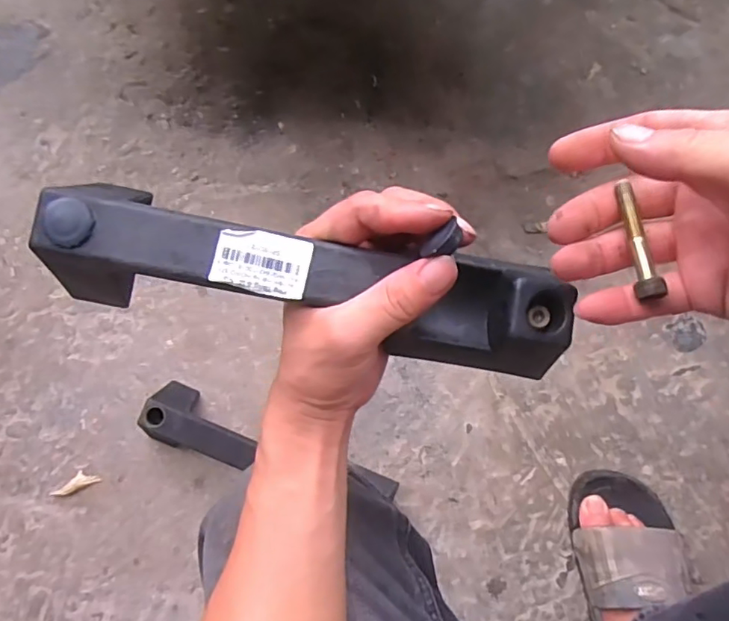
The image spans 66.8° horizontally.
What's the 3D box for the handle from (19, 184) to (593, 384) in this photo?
[{"bbox_3d":[-0.027,-0.019,0.295,0.263,0.065,0.065,11,84,-8],"label":"handle"}]

